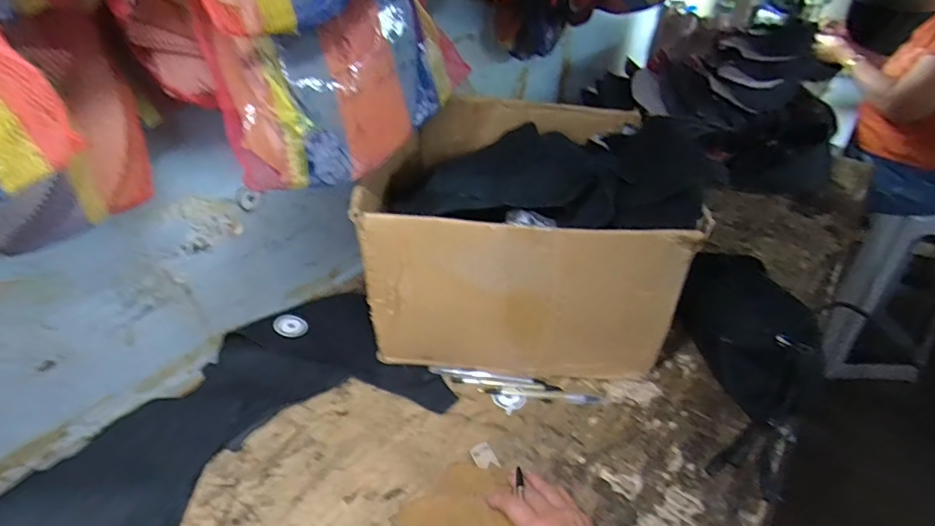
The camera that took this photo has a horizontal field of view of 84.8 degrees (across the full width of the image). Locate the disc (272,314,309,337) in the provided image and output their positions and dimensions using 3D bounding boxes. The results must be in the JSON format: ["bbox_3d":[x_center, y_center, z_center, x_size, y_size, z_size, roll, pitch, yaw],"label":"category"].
[{"bbox_3d":[-0.248,0.087,0.719,0.046,0.006,0.035,13,50,-7],"label":"disc"}]

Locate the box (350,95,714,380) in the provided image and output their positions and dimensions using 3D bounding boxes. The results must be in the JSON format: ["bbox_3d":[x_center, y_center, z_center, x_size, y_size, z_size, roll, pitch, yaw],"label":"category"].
[{"bbox_3d":[0.064,-0.037,0.705,0.349,0.253,0.357,0,35,1],"label":"box"}]

